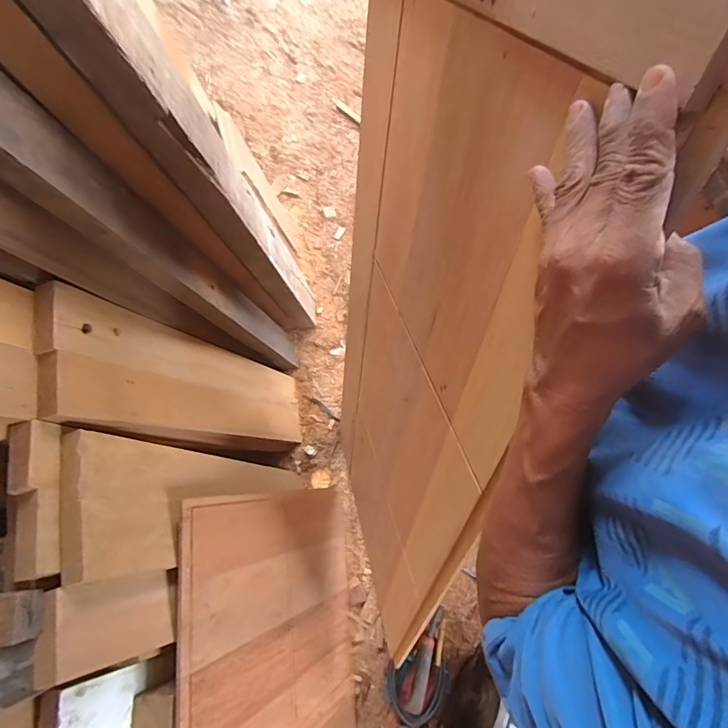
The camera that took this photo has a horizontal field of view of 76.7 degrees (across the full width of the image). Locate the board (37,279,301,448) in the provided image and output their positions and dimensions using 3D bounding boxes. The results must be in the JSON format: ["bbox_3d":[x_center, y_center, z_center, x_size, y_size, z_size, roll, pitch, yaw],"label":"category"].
[{"bbox_3d":[-0.341,0.061,1.013,0.043,0.776,0.213,-13,74,15],"label":"board"}]

